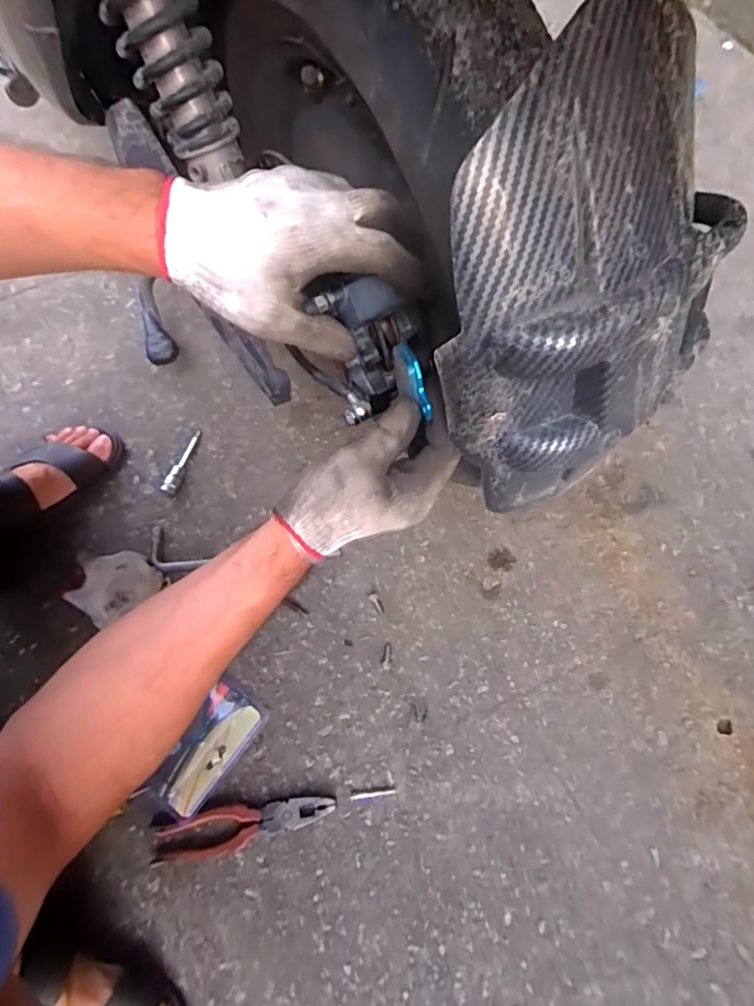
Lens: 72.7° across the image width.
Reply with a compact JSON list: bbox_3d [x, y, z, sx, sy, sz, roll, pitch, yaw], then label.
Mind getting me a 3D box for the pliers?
[{"bbox_3d":[-0.142,0.343,0.540,0.192,0.016,0.045,-10,71,-2],"label":"pliers"}]

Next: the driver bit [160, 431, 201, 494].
[{"bbox_3d":[-0.258,-0.055,0.688,0.020,0.019,0.097,3,56,29],"label":"driver bit"}]

